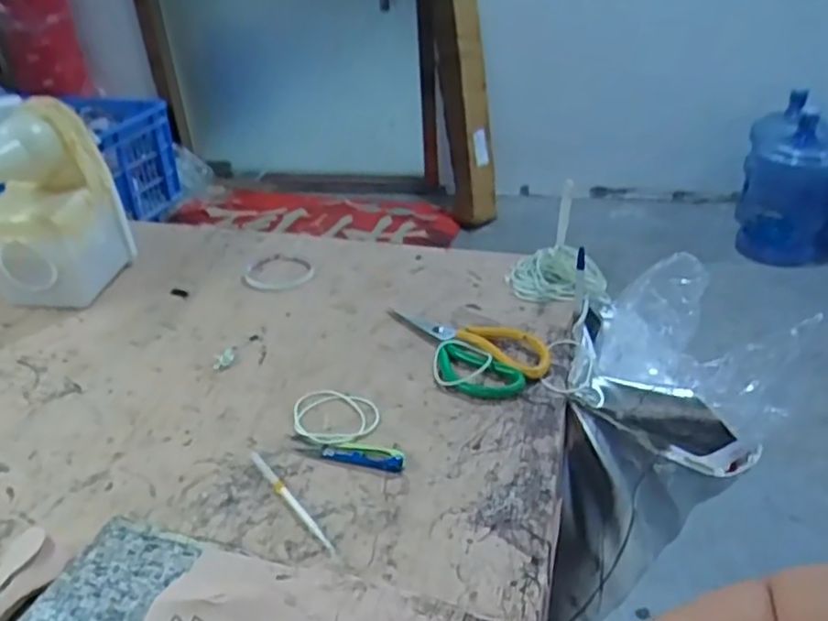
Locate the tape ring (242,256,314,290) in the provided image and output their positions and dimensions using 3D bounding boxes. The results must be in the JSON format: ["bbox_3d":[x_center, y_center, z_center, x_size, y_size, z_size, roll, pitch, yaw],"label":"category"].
[{"bbox_3d":[-0.172,-0.048,0.871,0.084,0.007,0.090,-1,31,0],"label":"tape ring"}]

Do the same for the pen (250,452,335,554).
[{"bbox_3d":[-0.097,0.147,0.538,0.008,0.004,0.126,-21,37,-30],"label":"pen"}]

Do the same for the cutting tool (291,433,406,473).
[{"bbox_3d":[-0.056,0.118,0.587,0.101,0.008,0.026,10,33,17],"label":"cutting tool"}]

